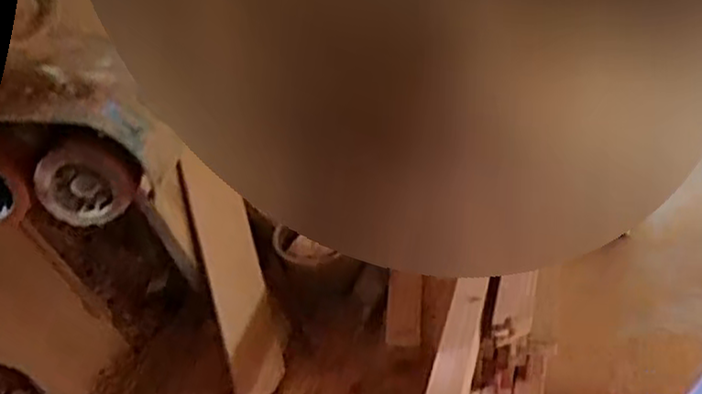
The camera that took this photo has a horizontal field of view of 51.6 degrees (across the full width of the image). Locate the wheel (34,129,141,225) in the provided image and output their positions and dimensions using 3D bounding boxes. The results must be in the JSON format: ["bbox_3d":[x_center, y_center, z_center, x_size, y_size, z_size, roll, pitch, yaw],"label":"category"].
[{"bbox_3d":[-0.331,-0.020,0.914,0.143,0.120,0.024,-2,35,5],"label":"wheel"}]

